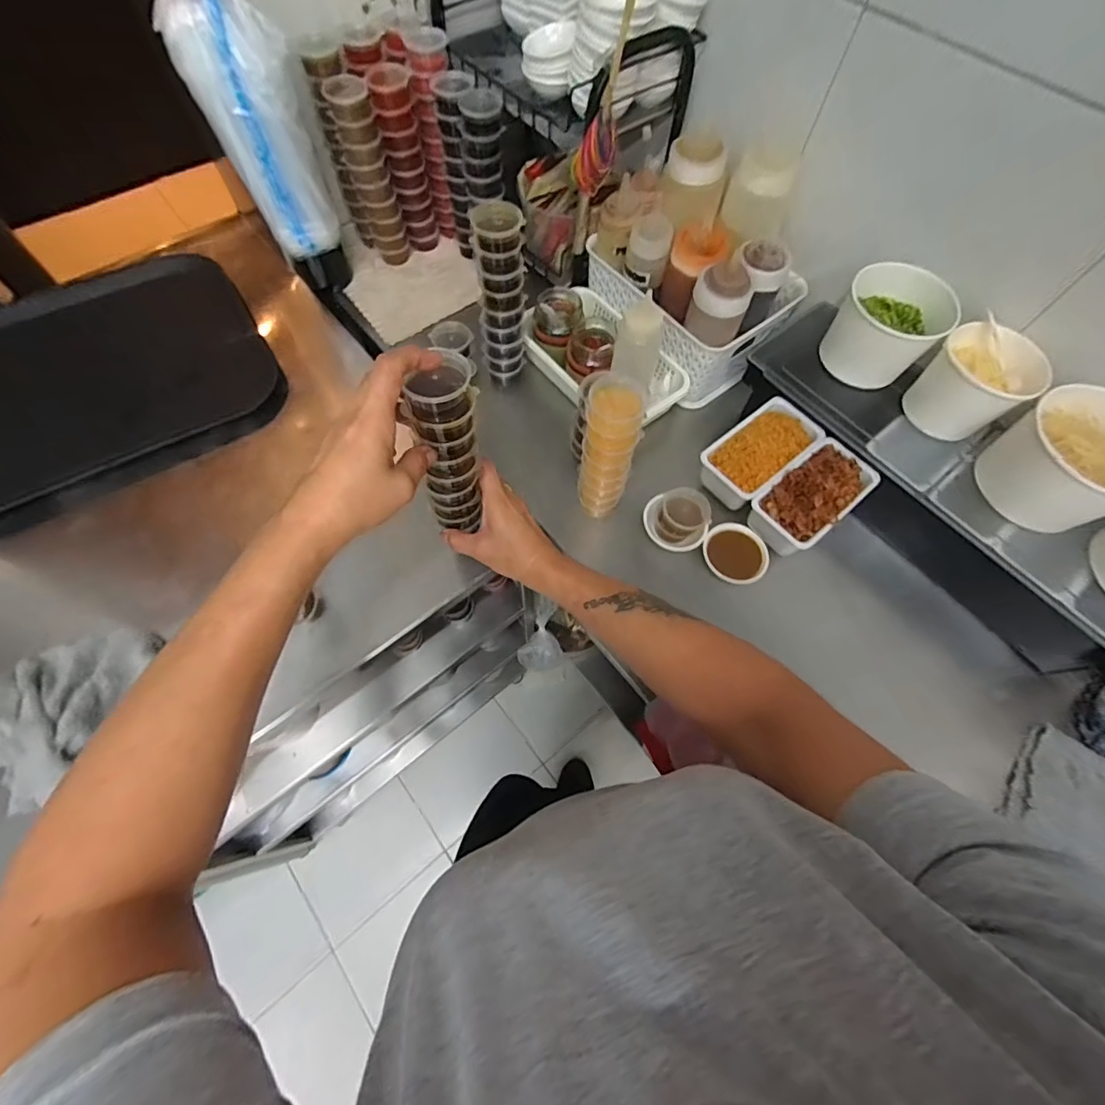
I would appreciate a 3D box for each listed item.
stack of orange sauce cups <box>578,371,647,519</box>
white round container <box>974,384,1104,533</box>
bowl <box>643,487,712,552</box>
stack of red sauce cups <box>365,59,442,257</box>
[{"bbox_3d":[0.056,-0.101,0.507,0.056,0.180,0.048,4,65,0],"label":"stack of orange sauce cups"},{"bbox_3d":[0.497,-0.080,0.474,0.115,0.094,0.119,1,65,-2],"label":"white round container"},{"bbox_3d":[0.143,-0.036,0.550,0.065,0.049,0.058,-11,65,-7],"label":"bowl"},{"bbox_3d":[-0.202,-0.537,0.680,0.053,0.208,0.047,-10,65,-7],"label":"stack of red sauce cups"}]

